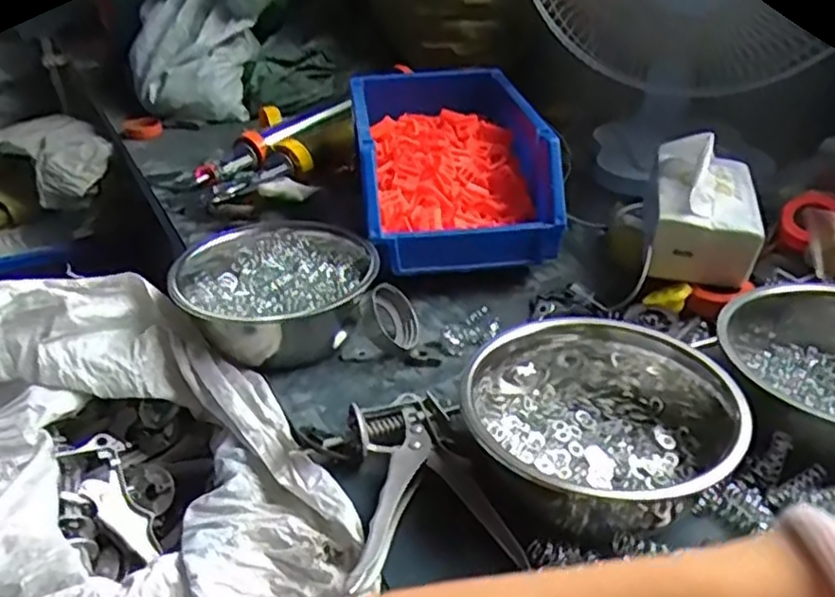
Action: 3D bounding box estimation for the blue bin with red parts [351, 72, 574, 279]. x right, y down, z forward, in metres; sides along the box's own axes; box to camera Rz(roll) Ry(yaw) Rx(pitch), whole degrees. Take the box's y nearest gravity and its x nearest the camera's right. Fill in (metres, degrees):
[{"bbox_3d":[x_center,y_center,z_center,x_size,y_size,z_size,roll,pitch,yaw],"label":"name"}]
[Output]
[{"bbox_3d":[0.031,-0.140,0.779,0.189,0.143,0.287,-5,30,-4],"label":"blue bin with red parts"}]

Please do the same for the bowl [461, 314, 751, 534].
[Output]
[{"bbox_3d":[0.123,0.078,0.483,0.177,0.093,0.142,8,31,16],"label":"bowl"}]

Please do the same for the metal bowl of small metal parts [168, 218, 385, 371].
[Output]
[{"bbox_3d":[-0.128,-0.006,0.646,0.170,0.075,0.141,-12,31,-17],"label":"metal bowl of small metal parts"}]

